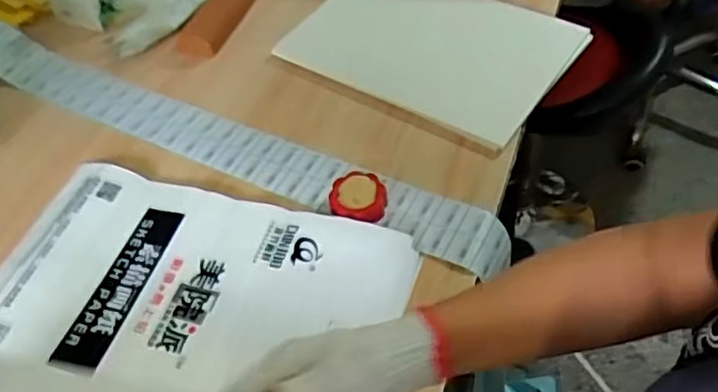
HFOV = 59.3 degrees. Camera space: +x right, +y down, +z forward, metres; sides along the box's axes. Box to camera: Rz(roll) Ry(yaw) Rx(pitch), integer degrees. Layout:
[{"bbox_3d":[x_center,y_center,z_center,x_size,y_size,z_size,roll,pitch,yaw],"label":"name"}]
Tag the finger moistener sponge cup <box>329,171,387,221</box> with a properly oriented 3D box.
[{"bbox_3d":[-0.001,0.004,0.736,0.065,0.029,0.064,-3,52,4],"label":"finger moistener sponge cup"}]

